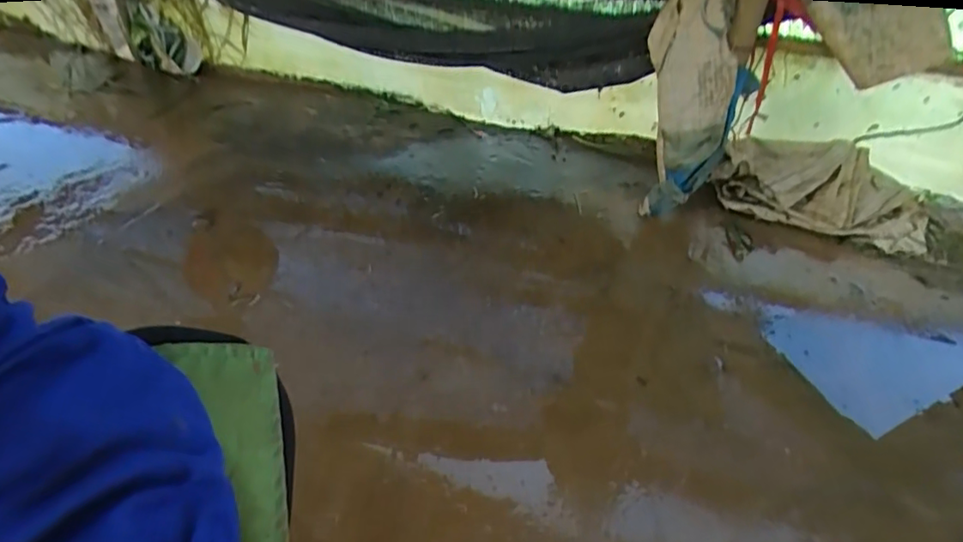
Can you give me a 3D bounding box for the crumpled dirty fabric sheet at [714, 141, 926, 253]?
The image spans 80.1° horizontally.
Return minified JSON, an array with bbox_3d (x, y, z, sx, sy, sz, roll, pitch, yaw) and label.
[{"bbox_3d":[0.703,-0.167,1.180,0.406,0.160,0.174,13,42,14],"label":"crumpled dirty fabric sheet"}]

